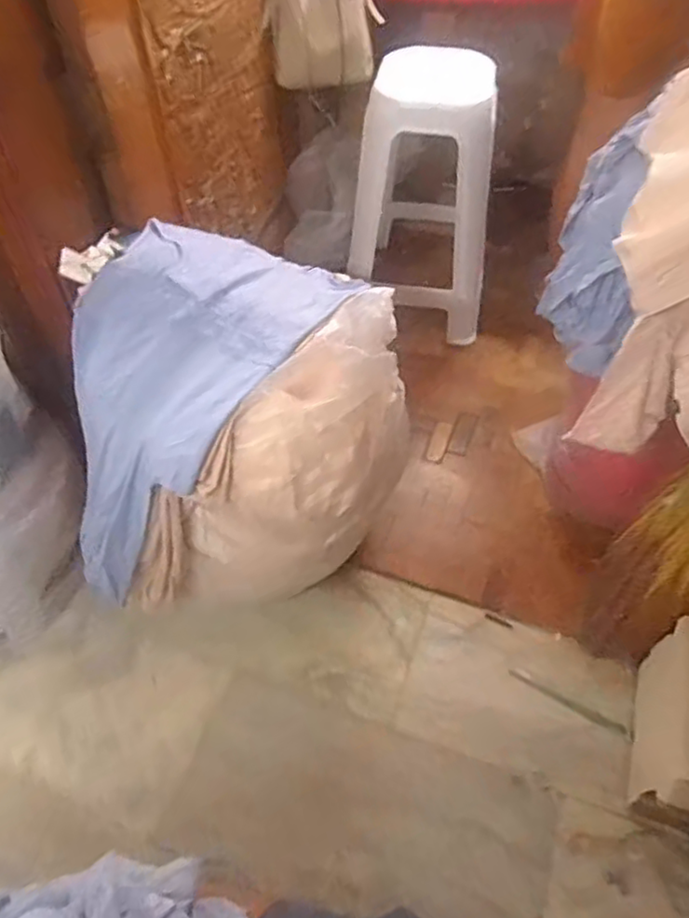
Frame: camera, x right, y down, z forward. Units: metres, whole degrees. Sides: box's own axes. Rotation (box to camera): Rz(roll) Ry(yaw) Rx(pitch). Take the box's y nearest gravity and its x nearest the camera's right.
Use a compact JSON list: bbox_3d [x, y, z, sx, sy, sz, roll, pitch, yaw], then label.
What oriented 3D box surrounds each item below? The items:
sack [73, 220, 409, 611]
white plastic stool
[{"bbox_3d":[-0.188,-0.058,1.172,0.554,0.507,0.508,-5,51,-4],"label":"sack"},{"bbox_3d":[0.227,-0.688,1.681,0.366,0.603,0.347,13,52,11],"label":"white plastic stool"}]

